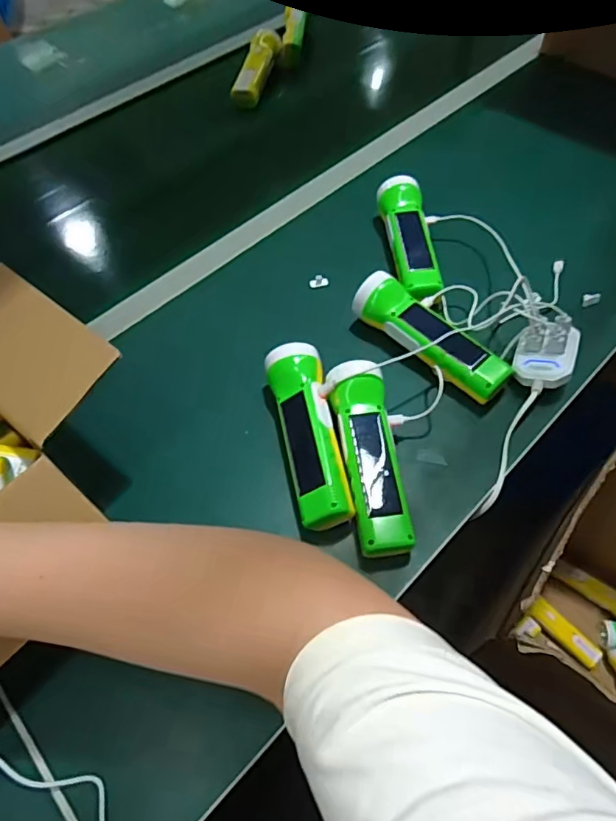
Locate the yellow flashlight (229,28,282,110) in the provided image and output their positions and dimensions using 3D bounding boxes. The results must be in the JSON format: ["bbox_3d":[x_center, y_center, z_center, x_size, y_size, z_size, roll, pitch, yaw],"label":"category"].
[{"bbox_3d":[-0.088,-0.569,0.862,0.054,0.058,0.176,8,58,9],"label":"yellow flashlight"}]

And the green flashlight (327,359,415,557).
[{"bbox_3d":[0.052,0.039,0.440,0.055,0.051,0.168,-6,57,0],"label":"green flashlight"}]

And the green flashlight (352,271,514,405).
[{"bbox_3d":[0.118,-0.071,0.506,0.054,0.053,0.166,-39,63,-20],"label":"green flashlight"}]

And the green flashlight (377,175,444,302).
[{"bbox_3d":[0.115,-0.190,0.585,0.048,0.051,0.181,-5,57,1],"label":"green flashlight"}]

